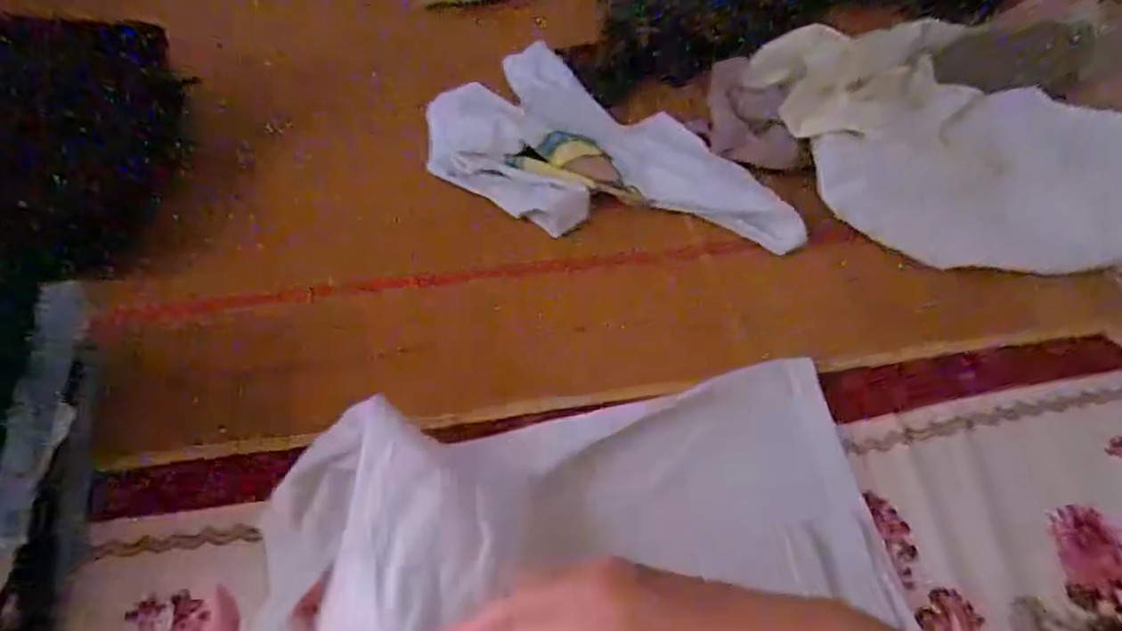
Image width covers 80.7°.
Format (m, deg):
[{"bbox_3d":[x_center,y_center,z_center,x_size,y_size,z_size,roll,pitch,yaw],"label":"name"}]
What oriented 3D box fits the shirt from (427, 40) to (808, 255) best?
[{"bbox_3d":[0.060,-0.169,0.677,0.380,0.045,0.230,28,56,18],"label":"shirt"}]

